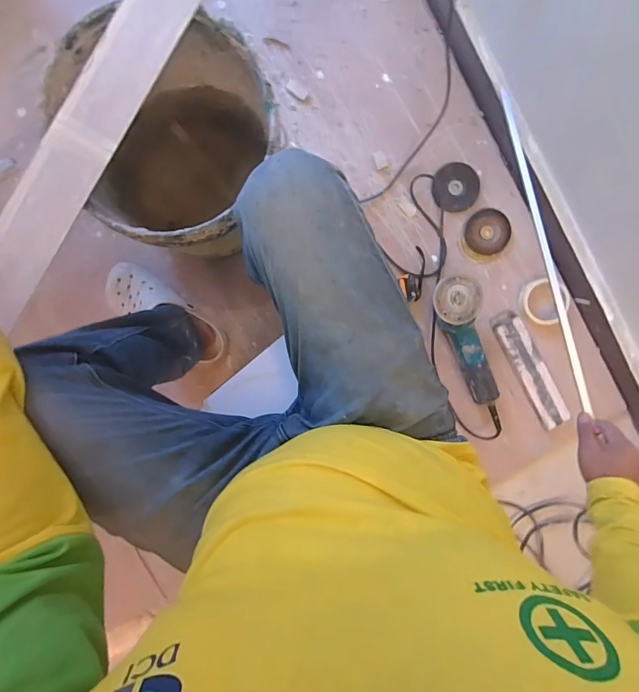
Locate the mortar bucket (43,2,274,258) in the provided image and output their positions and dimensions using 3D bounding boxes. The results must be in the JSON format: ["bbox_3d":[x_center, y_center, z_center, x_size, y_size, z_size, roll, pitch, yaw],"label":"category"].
[{"bbox_3d":[-0.215,-0.308,0.704,0.285,0.362,0.309,0,94,-2],"label":"mortar bucket"}]

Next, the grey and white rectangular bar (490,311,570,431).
[{"bbox_3d":[0.451,0.050,0.870,0.058,0.029,0.266,-29,94,0],"label":"grey and white rectangular bar"}]

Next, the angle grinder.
[{"bbox_3d":[0.315,0.017,0.827,0.088,0.094,0.328,-25,94,0],"label":"angle grinder"}]

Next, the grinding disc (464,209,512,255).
[{"bbox_3d":[0.358,-0.244,0.859,0.086,0.017,0.093,0,94,-2],"label":"grinding disc"}]

